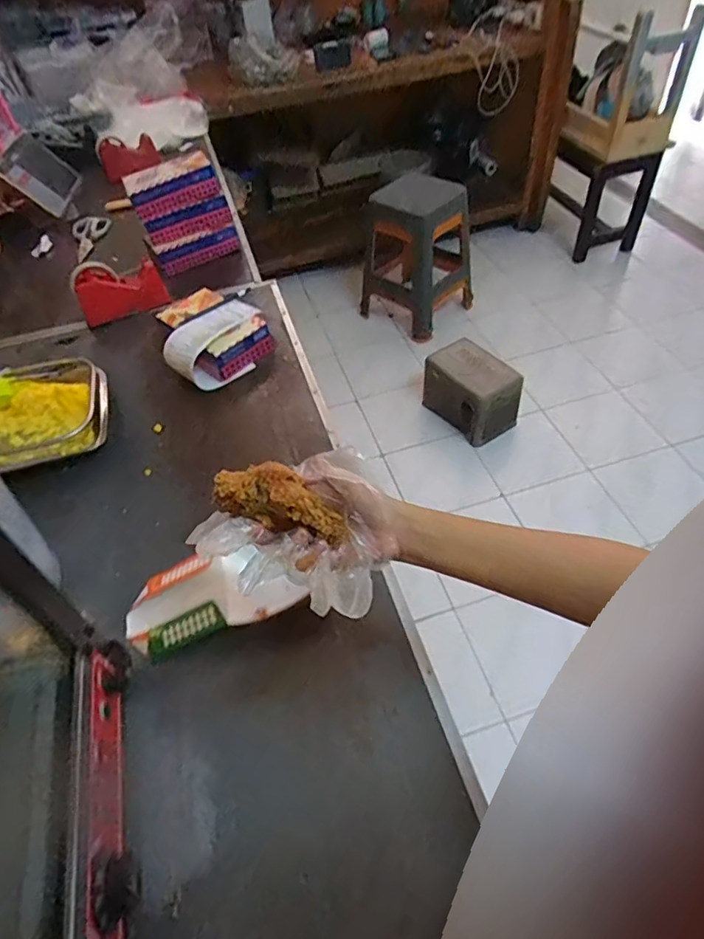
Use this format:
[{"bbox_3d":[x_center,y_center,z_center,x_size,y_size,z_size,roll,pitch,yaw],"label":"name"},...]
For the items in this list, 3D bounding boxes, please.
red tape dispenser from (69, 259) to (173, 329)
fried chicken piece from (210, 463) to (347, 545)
[{"bbox_3d":[-0.446,-0.346,1.041,0.163,0.091,0.060,-16,50,-7],"label":"red tape dispenser"},{"bbox_3d":[-0.058,0.022,0.421,0.108,0.040,0.037,20,53,3],"label":"fried chicken piece"}]

